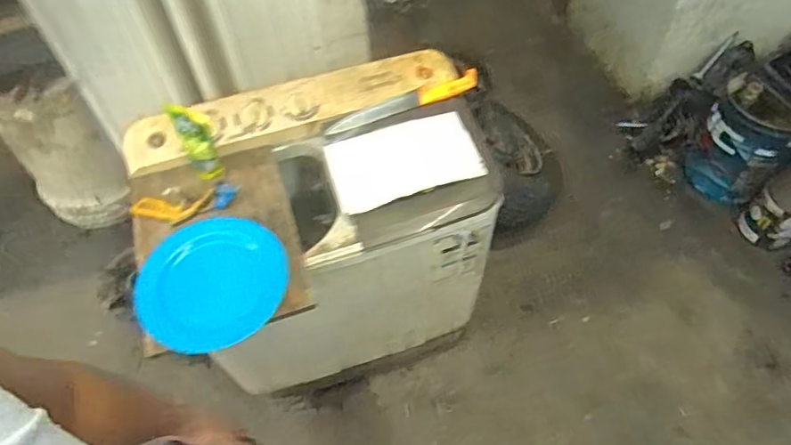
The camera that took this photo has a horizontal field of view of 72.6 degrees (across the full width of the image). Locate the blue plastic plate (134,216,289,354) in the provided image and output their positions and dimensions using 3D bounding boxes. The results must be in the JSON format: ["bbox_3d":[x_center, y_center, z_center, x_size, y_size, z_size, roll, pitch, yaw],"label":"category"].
[{"bbox_3d":[-0.300,0.094,0.891,0.219,0.032,0.245,18,61,12],"label":"blue plastic plate"}]

